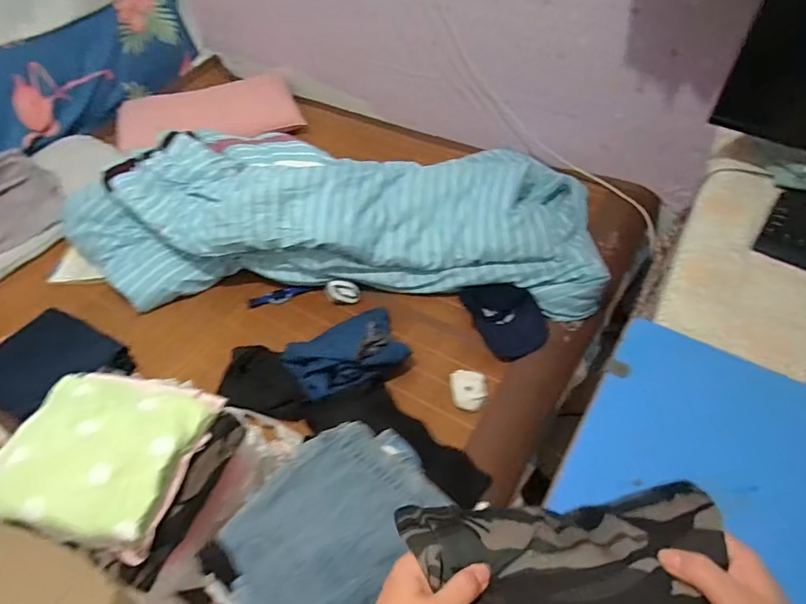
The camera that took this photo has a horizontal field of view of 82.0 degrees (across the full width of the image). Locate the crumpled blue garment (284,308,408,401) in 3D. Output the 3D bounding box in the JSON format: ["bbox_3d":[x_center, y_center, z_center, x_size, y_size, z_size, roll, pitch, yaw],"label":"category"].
[{"bbox_3d":[-0.128,0.109,1.089,0.268,0.115,0.218,-29,55,-19],"label":"crumpled blue garment"}]

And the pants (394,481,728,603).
[{"bbox_3d":[0.125,0.219,0.345,0.232,0.051,0.138,-3,51,1],"label":"pants"}]

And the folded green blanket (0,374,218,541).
[{"bbox_3d":[-0.473,0.222,0.707,0.286,0.046,0.239,8,52,10],"label":"folded green blanket"}]

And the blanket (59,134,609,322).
[{"bbox_3d":[-0.223,-0.269,1.304,1.495,0.254,0.560,3,51,7],"label":"blanket"}]

